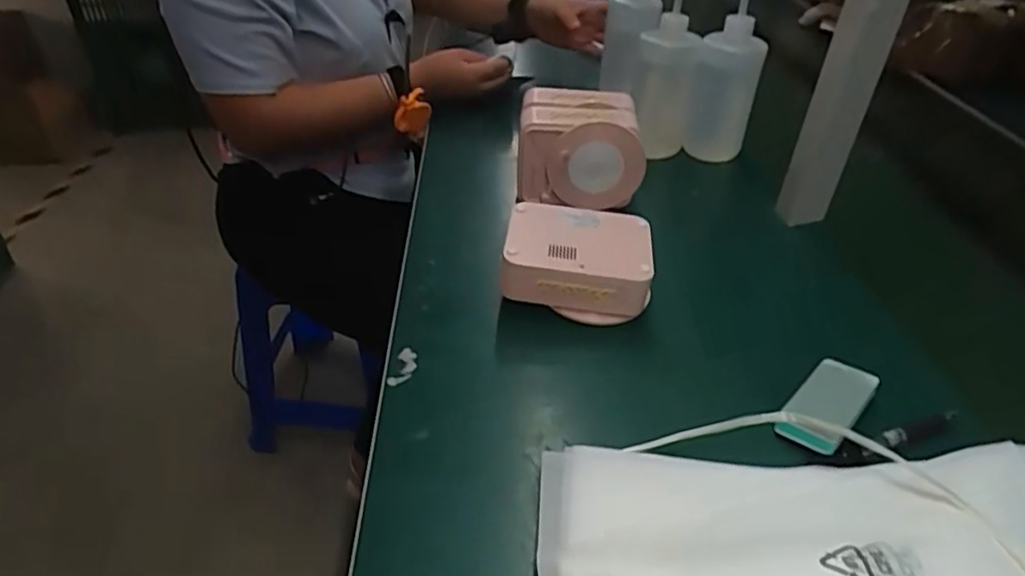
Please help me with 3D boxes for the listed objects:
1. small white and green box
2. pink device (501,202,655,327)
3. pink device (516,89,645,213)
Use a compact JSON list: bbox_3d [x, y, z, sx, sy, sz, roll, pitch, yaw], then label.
[{"bbox_3d":[0.231,0.084,0.476,0.046,0.013,0.092,29,45,31],"label":"small white and green box"},{"bbox_3d":[0.059,-0.023,0.586,0.126,0.062,0.096,6,37,5],"label":"pink device"},{"bbox_3d":[0.071,-0.152,0.717,0.129,0.094,0.114,0,37,-2],"label":"pink device"}]

